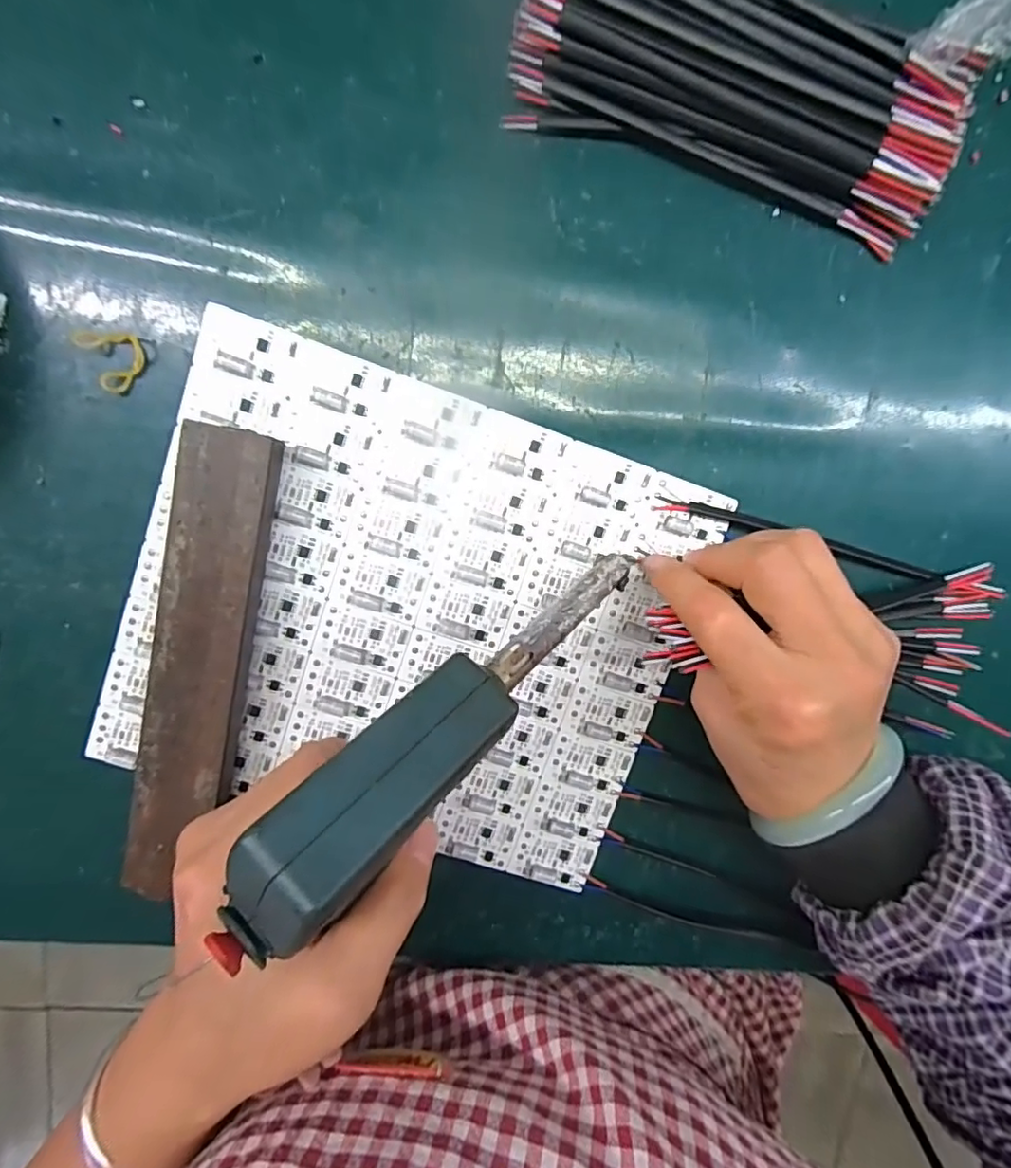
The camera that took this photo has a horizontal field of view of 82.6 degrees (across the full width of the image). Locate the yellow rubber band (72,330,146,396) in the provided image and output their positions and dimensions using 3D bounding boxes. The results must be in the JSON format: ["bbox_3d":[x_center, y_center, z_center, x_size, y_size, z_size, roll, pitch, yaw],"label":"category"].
[{"bbox_3d":[-0.160,-0.090,0.233,0.025,0.008,0.023,-1,99,-3],"label":"yellow rubber band"}]

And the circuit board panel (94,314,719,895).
[{"bbox_3d":[-0.041,0.018,0.258,0.236,0.006,0.197,19,97,-6],"label":"circuit board panel"}]

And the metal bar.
[{"bbox_3d":[-0.127,0.034,0.245,0.036,0.024,0.195,11,99,-5],"label":"metal bar"}]

